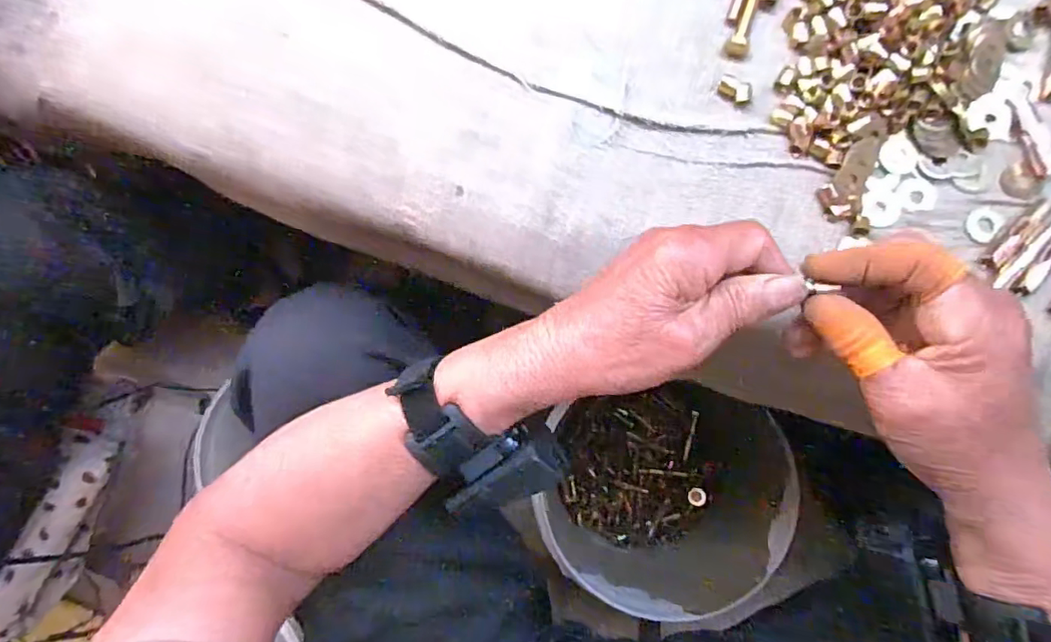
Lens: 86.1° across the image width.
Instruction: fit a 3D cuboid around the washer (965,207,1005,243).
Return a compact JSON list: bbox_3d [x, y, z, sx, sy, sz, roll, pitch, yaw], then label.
[{"bbox_3d":[0.263,-0.055,0.322,0.016,0.004,0.021,26,88,28],"label":"washer"}]

